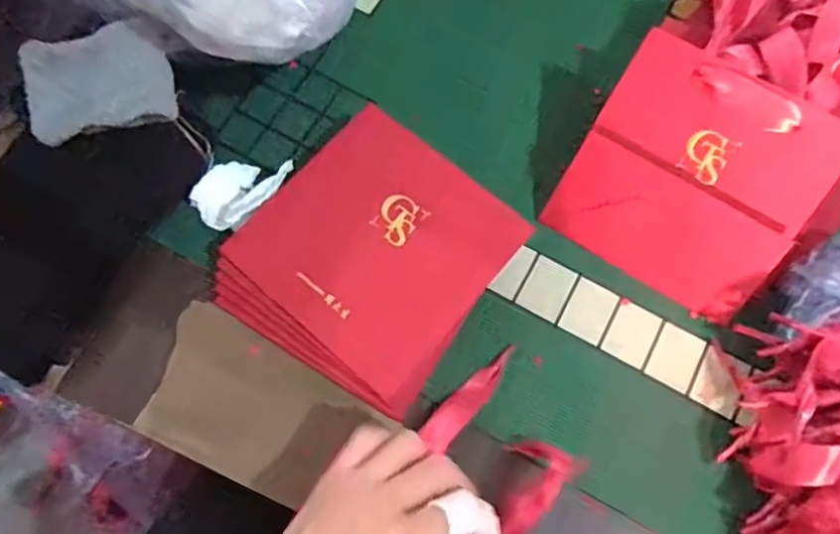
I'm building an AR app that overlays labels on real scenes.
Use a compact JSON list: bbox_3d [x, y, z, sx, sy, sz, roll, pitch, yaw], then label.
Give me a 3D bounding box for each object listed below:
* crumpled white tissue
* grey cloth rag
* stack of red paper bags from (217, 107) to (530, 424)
[{"bbox_3d":[-0.120,-0.052,0.409,0.047,0.031,0.059,36,74,9],"label":"crumpled white tissue"},{"bbox_3d":[-0.183,-0.105,0.345,0.078,0.010,0.052,-17,111,-12],"label":"grey cloth rag"},{"bbox_3d":[-0.031,-0.007,0.390,0.149,0.042,0.155,35,73,8],"label":"stack of red paper bags"}]

